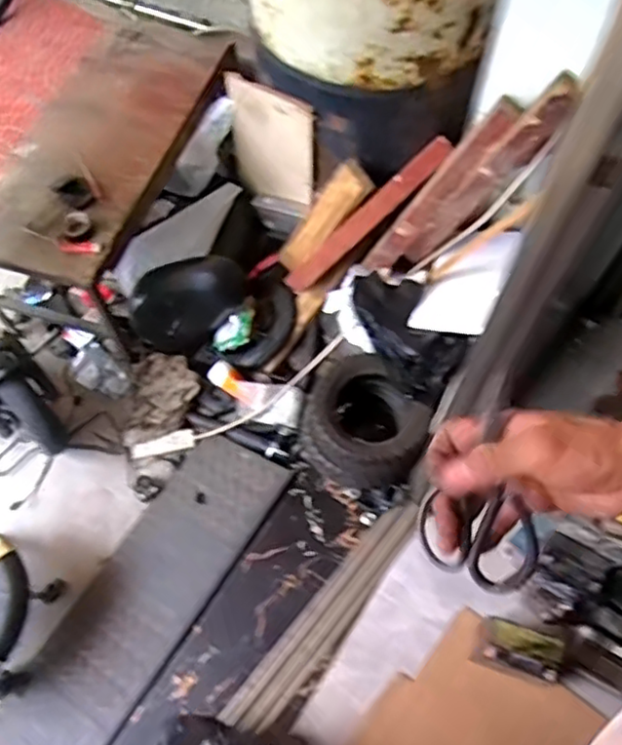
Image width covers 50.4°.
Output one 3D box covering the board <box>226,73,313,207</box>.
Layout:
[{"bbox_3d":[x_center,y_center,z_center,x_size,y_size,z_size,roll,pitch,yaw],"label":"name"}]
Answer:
[{"bbox_3d":[-0.098,-0.552,1.621,0.260,0.335,0.027,34,66,19],"label":"board"}]

